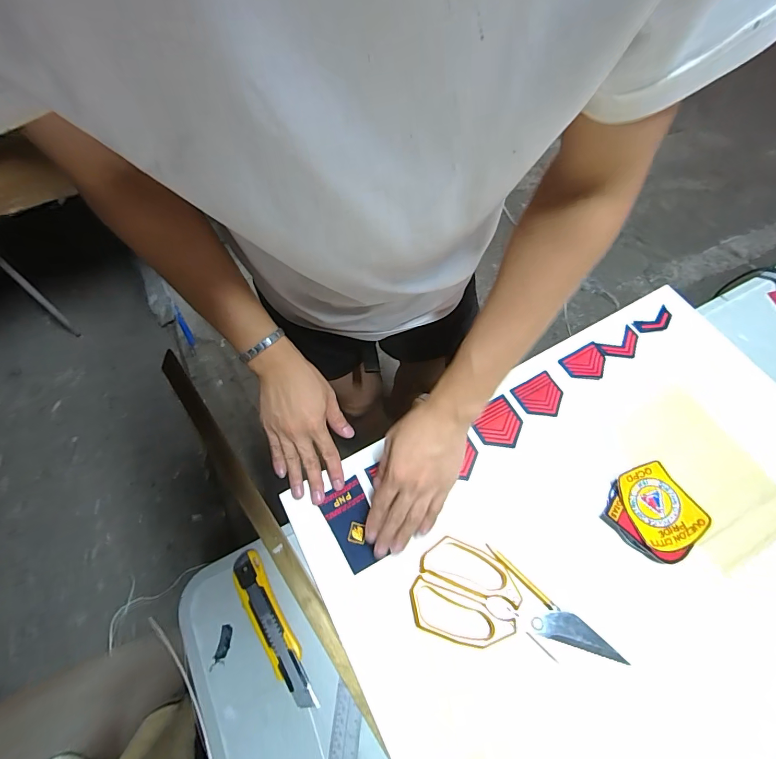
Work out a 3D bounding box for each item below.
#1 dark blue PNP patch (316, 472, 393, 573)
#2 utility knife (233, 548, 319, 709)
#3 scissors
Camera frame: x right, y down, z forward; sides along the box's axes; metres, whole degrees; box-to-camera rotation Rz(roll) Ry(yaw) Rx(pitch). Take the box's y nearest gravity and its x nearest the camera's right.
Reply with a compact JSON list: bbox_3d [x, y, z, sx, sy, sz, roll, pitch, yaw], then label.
[{"bbox_3d":[-0.042,0.173,0.472,0.052,0.008,0.098,-25,67,-10],"label":"dark blue PNP patch"},{"bbox_3d":[-0.127,0.271,0.431,0.035,0.017,0.166,-30,67,-11],"label":"utility knife"},{"bbox_3d":[0.134,0.255,0.432,0.215,0.010,0.096,18,67,11],"label":"scissors"}]

